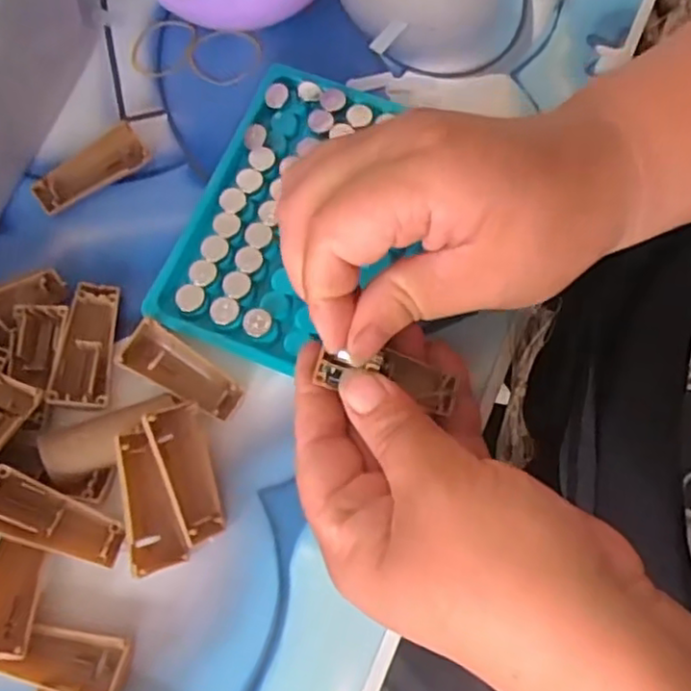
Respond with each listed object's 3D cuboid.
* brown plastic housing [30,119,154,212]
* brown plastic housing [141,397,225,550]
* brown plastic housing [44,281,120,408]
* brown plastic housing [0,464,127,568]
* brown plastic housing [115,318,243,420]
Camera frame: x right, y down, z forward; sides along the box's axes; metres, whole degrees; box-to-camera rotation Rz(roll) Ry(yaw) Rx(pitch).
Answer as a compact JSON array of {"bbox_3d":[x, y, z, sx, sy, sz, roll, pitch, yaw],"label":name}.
[{"bbox_3d":[-0.109,-0.075,0.288,0.050,0.009,0.016,-38,78,-12],"label":"brown plastic housing"},{"bbox_3d":[-0.057,0.047,0.248,0.018,0.011,0.050,-20,75,-7],"label":"brown plastic housing"},{"bbox_3d":[-0.101,-0.001,0.261,0.021,0.007,0.050,4,73,0],"label":"brown plastic housing"},{"bbox_3d":[-0.102,0.061,0.234,0.049,0.006,0.020,28,73,-15],"label":"brown plastic housing"},{"bbox_3d":[-0.063,0.010,0.262,0.048,0.011,0.021,26,74,6],"label":"brown plastic housing"}]

